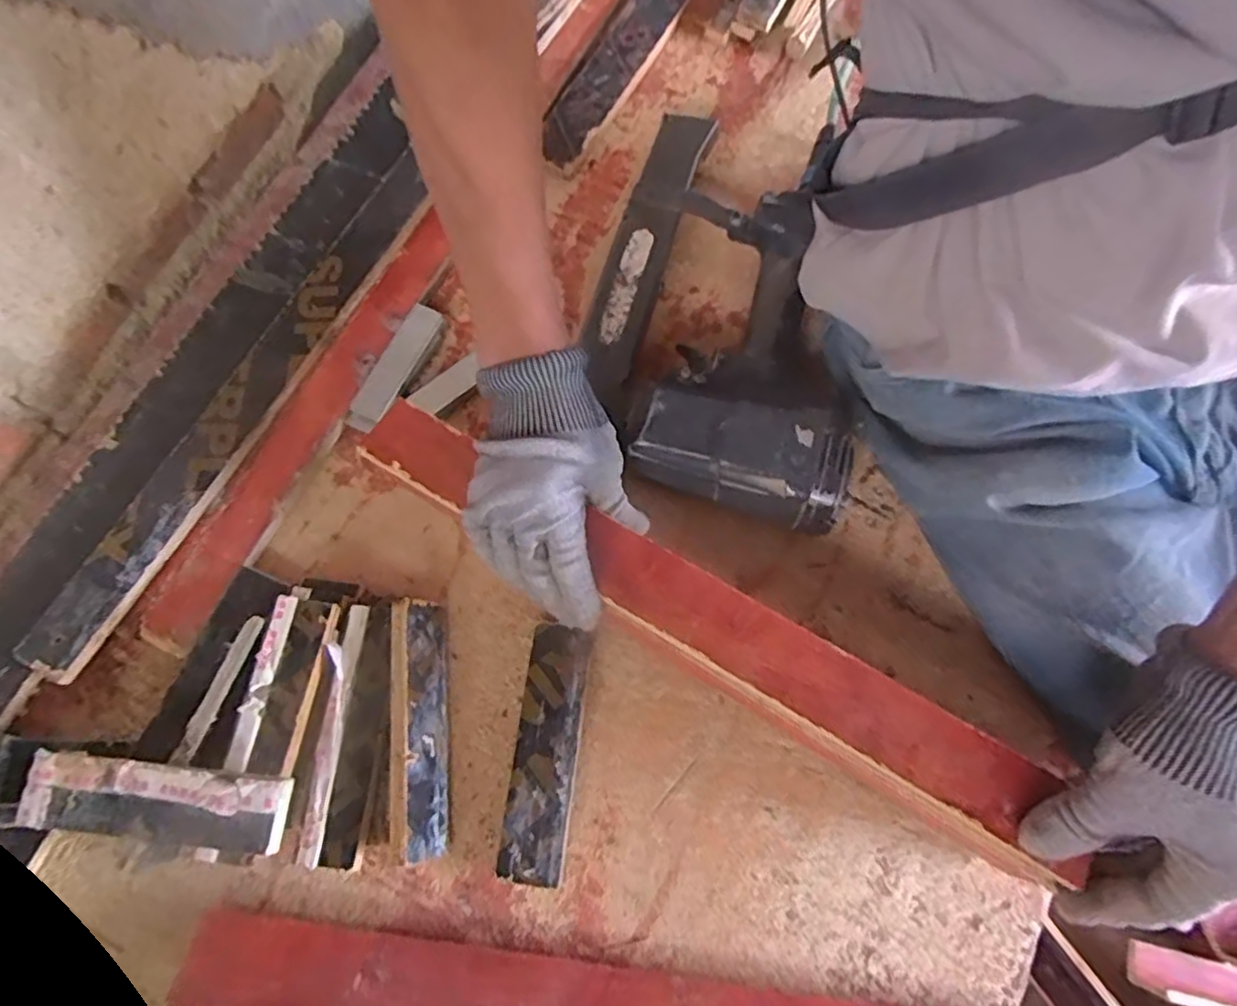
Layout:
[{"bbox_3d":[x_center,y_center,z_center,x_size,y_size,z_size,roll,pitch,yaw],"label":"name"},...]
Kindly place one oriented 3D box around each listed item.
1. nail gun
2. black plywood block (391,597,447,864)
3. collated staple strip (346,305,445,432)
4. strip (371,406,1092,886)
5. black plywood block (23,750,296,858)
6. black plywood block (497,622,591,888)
[{"bbox_3d":[0.068,-0.155,0.505,0.200,0.074,0.351,5,73,3],"label":"nail gun"},{"bbox_3d":[-0.131,0.146,0.434,0.014,0.043,0.159,-13,73,25],"label":"black plywood block"},{"bbox_3d":[-0.181,-0.109,0.532,0.030,0.011,0.113,24,77,11],"label":"collated staple strip"},{"bbox_3d":[0.038,0.068,0.413,0.485,0.020,0.058,31,76,11],"label":"strip"},{"bbox_3d":[-0.282,0.182,0.396,0.163,0.014,0.042,4,74,6],"label":"black plywood block"},{"bbox_3d":[-0.047,0.164,0.440,0.041,0.019,0.158,6,74,6],"label":"black plywood block"}]

